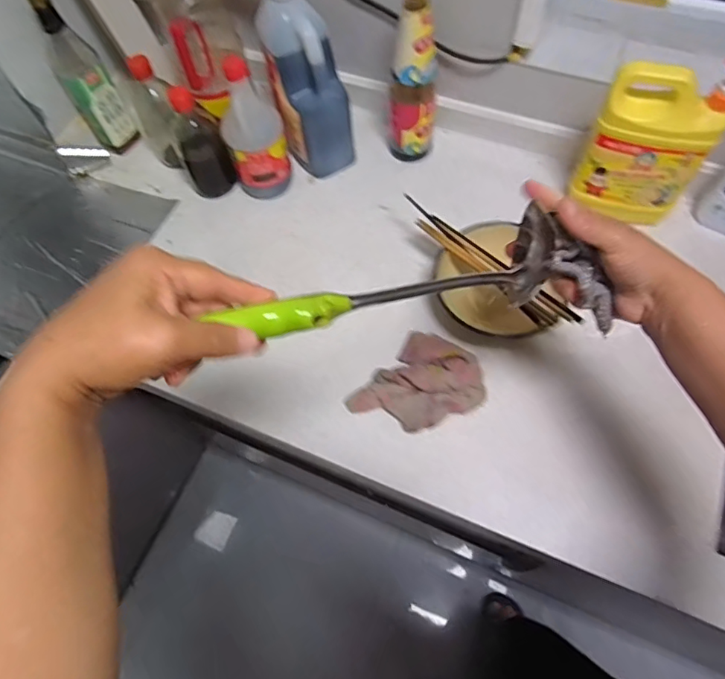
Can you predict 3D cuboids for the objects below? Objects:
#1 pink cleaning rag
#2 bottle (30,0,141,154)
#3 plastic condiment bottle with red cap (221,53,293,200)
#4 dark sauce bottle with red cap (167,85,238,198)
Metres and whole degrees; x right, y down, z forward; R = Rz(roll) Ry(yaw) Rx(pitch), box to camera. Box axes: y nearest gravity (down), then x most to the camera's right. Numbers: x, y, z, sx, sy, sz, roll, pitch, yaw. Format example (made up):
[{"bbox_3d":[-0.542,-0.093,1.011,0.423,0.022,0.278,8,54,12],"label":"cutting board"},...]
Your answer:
[{"bbox_3d":[0.077,0.060,0.670,0.126,0.035,0.149,39,72,19],"label":"pink cleaning rag"},{"bbox_3d":[-0.429,-0.404,0.815,0.072,0.239,0.060,-31,66,-12],"label":"bottle"},{"bbox_3d":[-0.155,-0.299,0.770,0.083,0.209,0.067,-13,64,-3],"label":"plastic condiment bottle with red cap"},{"bbox_3d":[-0.245,-0.294,0.793,0.070,0.163,0.082,-28,65,-10],"label":"dark sauce bottle with red cap"}]

